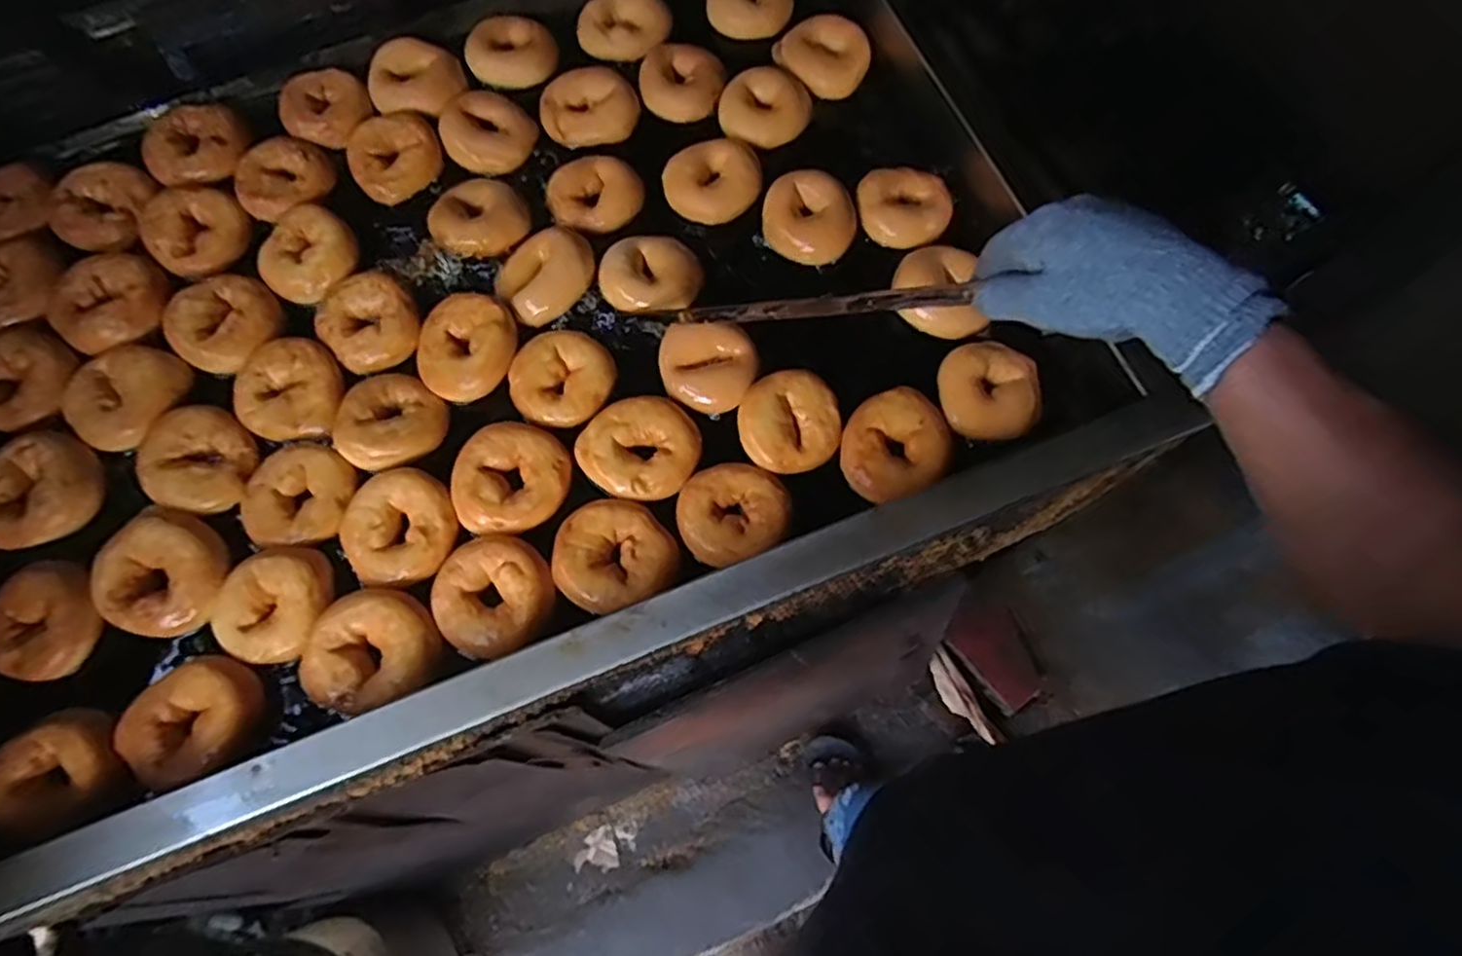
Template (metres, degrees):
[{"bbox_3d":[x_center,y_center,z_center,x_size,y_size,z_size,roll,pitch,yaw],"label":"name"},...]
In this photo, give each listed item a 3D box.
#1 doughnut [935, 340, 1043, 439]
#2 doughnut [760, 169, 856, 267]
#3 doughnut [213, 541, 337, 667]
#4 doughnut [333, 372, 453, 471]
[{"bbox_3d":[0.246,-0.083,0.698,0.096,0.027,0.086,8,70,4],"label":"doughnut"},{"bbox_3d":[0.080,-0.276,0.774,0.092,0.031,0.099,0,70,1],"label":"doughnut"},{"bbox_3d":[-0.399,0.106,0.639,0.086,0.028,0.099,18,72,8],"label":"doughnut"},{"bbox_3d":[-0.326,-0.055,0.697,0.099,0.025,0.094,0,70,1],"label":"doughnut"}]

